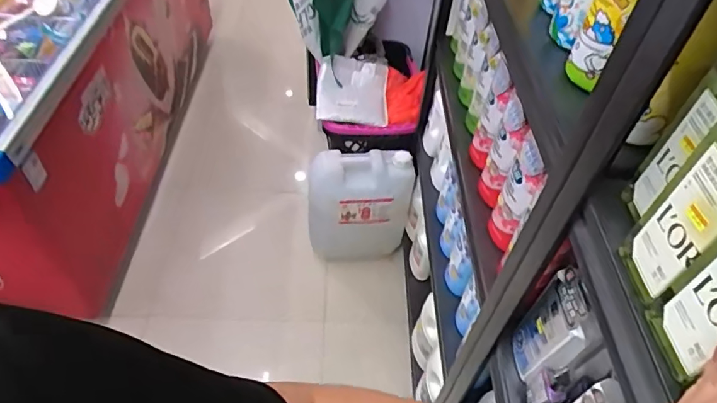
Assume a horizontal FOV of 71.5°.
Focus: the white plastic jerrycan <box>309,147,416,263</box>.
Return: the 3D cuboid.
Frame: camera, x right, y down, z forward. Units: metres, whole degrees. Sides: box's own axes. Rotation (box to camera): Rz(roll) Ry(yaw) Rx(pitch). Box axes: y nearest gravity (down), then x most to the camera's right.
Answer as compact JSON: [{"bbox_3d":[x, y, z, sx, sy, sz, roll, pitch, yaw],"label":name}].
[{"bbox_3d":[-0.004,0.031,1.788,0.343,0.420,0.177,-2,48,-7],"label":"white plastic jerrycan"}]

